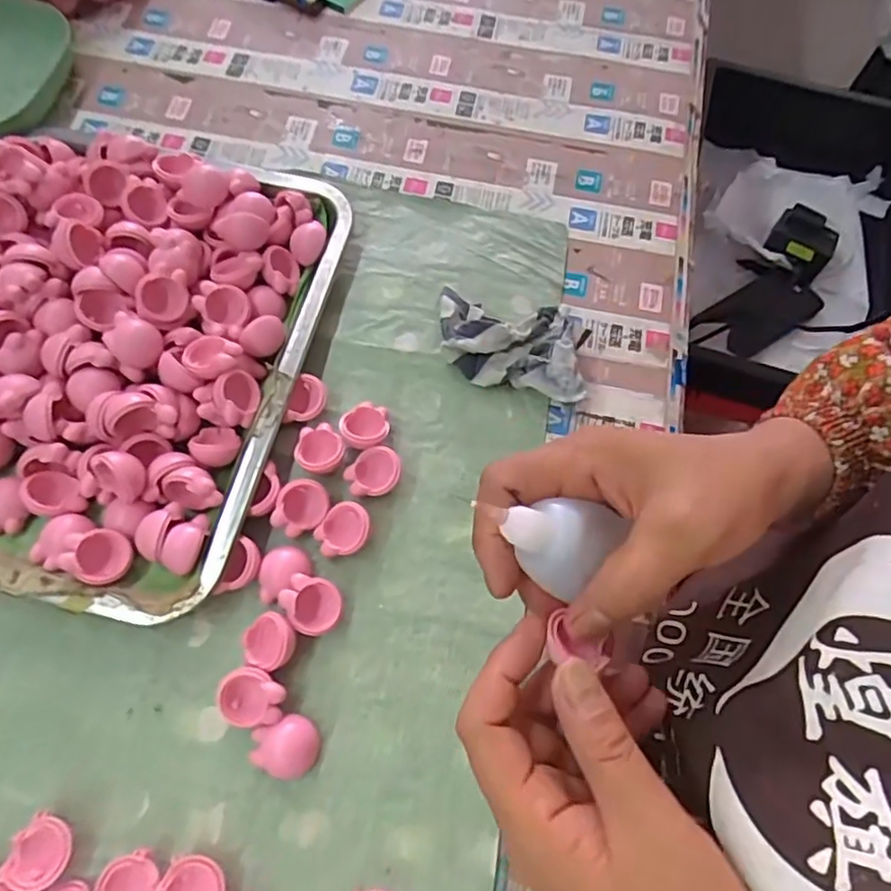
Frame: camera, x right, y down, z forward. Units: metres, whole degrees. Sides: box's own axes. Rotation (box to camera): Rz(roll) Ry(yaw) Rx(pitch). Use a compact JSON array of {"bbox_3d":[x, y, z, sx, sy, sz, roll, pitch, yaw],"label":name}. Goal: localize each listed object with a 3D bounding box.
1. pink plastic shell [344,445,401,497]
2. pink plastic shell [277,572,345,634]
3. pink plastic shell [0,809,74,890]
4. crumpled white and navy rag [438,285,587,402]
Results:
[{"bbox_3d":[-0.043,0.017,0.366,0.032,0.020,0.028,-22,71,-11],"label":"pink plastic shell"},{"bbox_3d":[-0.073,0.087,0.336,0.031,0.021,0.028,18,69,4],"label":"pink plastic shell"},{"bbox_3d":[-0.190,0.193,0.292,0.025,0.015,0.029,20,69,5],"label":"pink plastic shell"},{"bbox_3d":[0.041,-0.067,0.395,0.091,0.030,0.072,8,68,0],"label":"crumpled white and navy rag"}]

